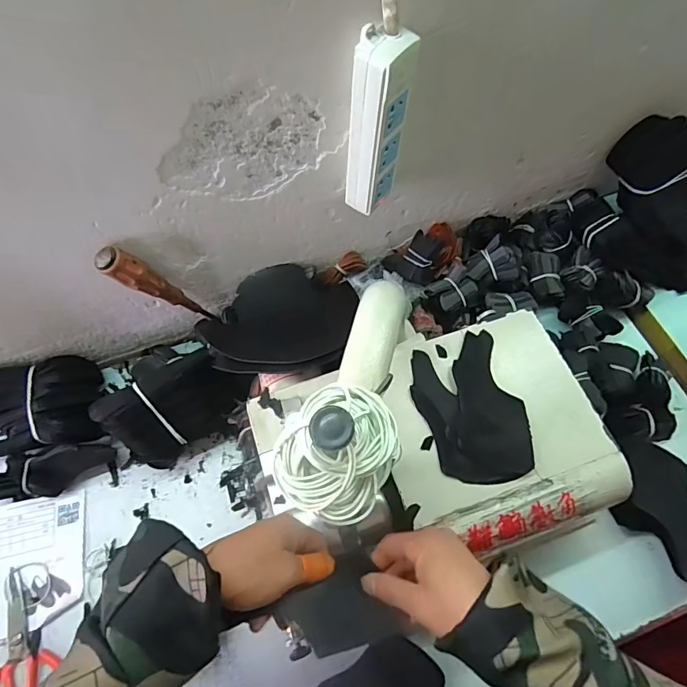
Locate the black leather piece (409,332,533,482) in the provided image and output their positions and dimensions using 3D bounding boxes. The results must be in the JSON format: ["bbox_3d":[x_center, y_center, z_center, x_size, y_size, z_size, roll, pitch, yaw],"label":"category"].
[{"bbox_3d":[0.131,0.065,0.453,0.100,0.008,0.151,-12,62,-6],"label":"black leather piece"}]

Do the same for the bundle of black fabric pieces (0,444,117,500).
[{"bbox_3d":[-0.363,0.160,0.548,0.142,0.044,0.056,-5,66,-1],"label":"bundle of black fabric pieces"}]

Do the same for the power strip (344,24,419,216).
[{"bbox_3d":[0.033,-0.203,0.419,0.038,0.163,0.064,32,71,15],"label":"power strip"}]

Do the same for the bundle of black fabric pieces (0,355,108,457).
[{"bbox_3d":[-0.399,0.090,0.572,0.162,0.073,0.122,-17,67,-6],"label":"bundle of black fabric pieces"}]

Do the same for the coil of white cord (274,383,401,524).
[{"bbox_3d":[-0.003,0.058,0.247,0.062,0.030,0.073,26,69,12],"label":"coil of white cord"}]

